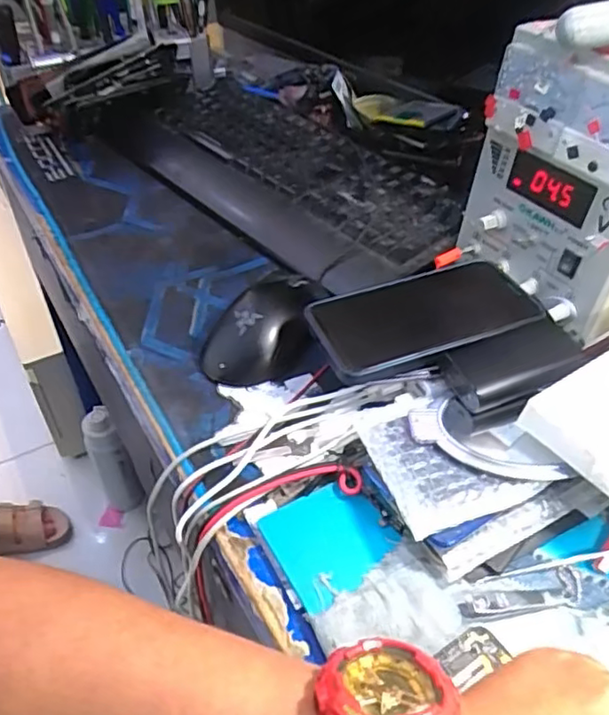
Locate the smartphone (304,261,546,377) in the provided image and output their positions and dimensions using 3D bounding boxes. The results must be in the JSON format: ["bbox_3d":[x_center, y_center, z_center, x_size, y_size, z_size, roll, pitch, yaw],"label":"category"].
[{"bbox_3d":[0.082,-0.032,0.423,0.151,0.014,0.086,-14,46,-15],"label":"smartphone"}]

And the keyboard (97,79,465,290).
[{"bbox_3d":[-0.029,-0.203,0.653,0.190,0.040,0.446,-30,52,-29],"label":"keyboard"}]

